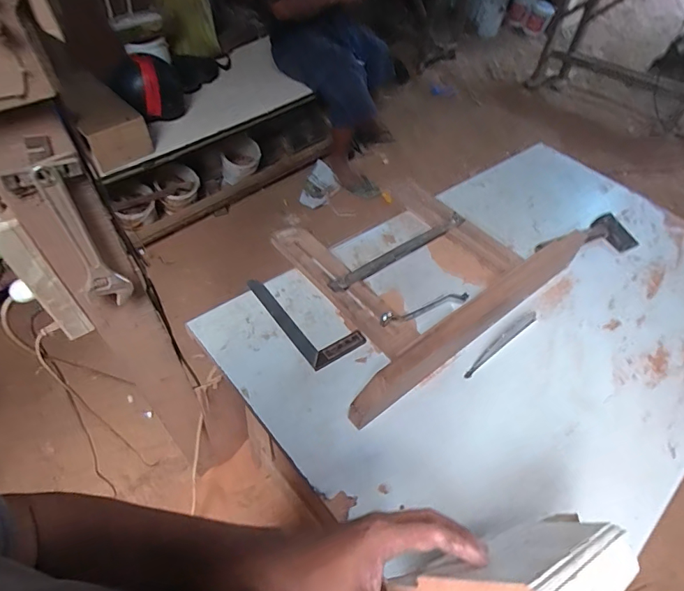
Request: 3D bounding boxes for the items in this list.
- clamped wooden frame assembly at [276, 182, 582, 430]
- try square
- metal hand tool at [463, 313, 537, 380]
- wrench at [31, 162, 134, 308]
[{"bbox_3d":[0.144,-0.077,0.934,0.639,0.107,0.434,-29,57,-24],"label":"clamped wooden frame assembly"},{"bbox_3d":[-0.073,0.032,0.867,0.115,0.013,0.243,-29,57,-24],"label":"try square"},{"bbox_3d":[0.306,0.090,0.850,0.223,0.004,0.022,-33,59,-26],"label":"metal hand tool"},{"bbox_3d":[-0.349,-0.070,0.604,0.054,0.244,0.017,-32,59,-26],"label":"wrench"}]

